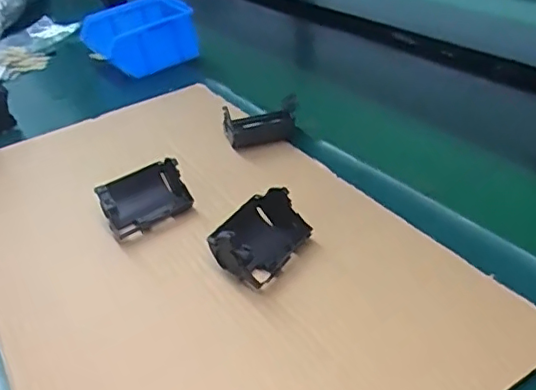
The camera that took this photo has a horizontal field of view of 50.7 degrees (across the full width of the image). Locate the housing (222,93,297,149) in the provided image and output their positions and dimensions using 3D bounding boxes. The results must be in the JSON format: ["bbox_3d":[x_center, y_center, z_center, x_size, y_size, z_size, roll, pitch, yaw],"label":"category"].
[{"bbox_3d":[-0.007,-0.070,0.560,0.072,0.040,0.032,-8,33,-5],"label":"housing"}]

